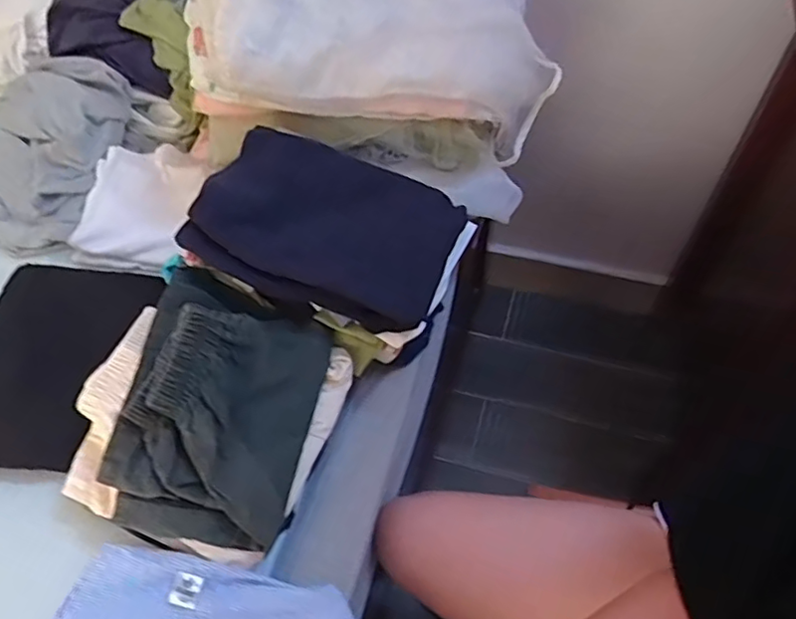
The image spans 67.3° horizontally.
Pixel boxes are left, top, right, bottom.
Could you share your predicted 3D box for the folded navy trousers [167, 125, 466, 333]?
[{"bbox_3d":[-0.062,-0.079,0.566,0.227,0.032,0.167,26,62,-8],"label":"folded navy trousers"}]

